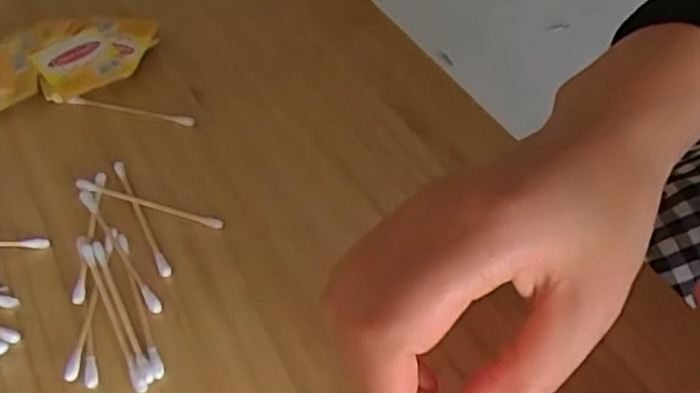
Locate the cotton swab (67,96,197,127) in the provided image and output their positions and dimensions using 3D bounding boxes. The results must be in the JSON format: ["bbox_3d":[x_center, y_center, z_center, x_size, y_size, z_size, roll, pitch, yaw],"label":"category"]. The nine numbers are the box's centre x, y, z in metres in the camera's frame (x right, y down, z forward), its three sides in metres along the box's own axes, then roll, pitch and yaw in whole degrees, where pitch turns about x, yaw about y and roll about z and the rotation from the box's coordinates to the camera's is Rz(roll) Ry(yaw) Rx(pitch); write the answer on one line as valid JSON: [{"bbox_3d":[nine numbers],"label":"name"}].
[{"bbox_3d":[-0.115,-0.045,0.352,0.067,0.004,0.006,7,53,7],"label":"cotton swab"}]

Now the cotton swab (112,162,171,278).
[{"bbox_3d":[-0.096,0.007,0.307,0.005,0.004,0.074,-24,56,-16],"label":"cotton swab"}]

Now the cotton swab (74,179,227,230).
[{"bbox_3d":[-0.092,0.003,0.312,0.072,0.006,0.008,12,54,10],"label":"cotton swab"}]

